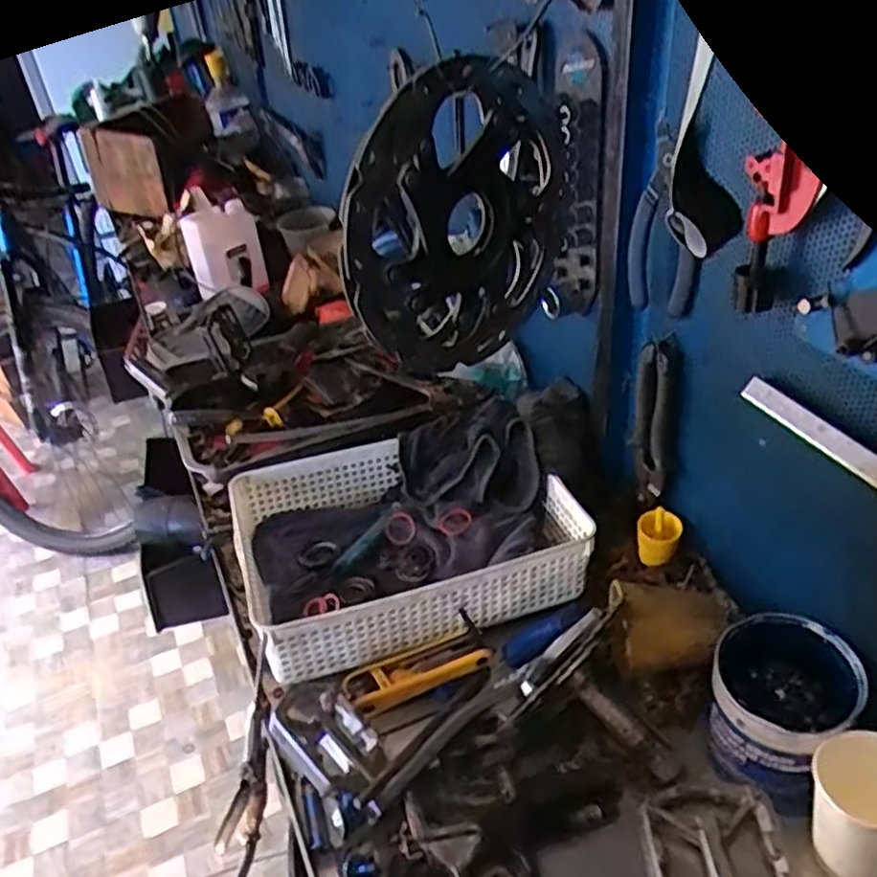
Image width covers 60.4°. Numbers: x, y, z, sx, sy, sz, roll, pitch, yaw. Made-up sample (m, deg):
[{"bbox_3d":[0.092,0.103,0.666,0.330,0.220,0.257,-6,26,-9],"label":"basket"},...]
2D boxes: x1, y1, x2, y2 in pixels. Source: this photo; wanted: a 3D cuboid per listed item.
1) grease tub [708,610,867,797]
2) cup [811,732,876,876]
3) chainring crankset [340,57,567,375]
[{"bbox_3d":[0.262,0.207,0.581,0.102,0.098,0.098,6,36,16],"label":"grease tub"},{"bbox_3d":[0.283,0.257,0.508,0.064,0.106,0.059,-4,34,3],"label":"cup"},{"bbox_3d":[0.012,-0.110,0.398,0.149,0.155,0.016,-29,41,-30],"label":"chainring crankset"}]

